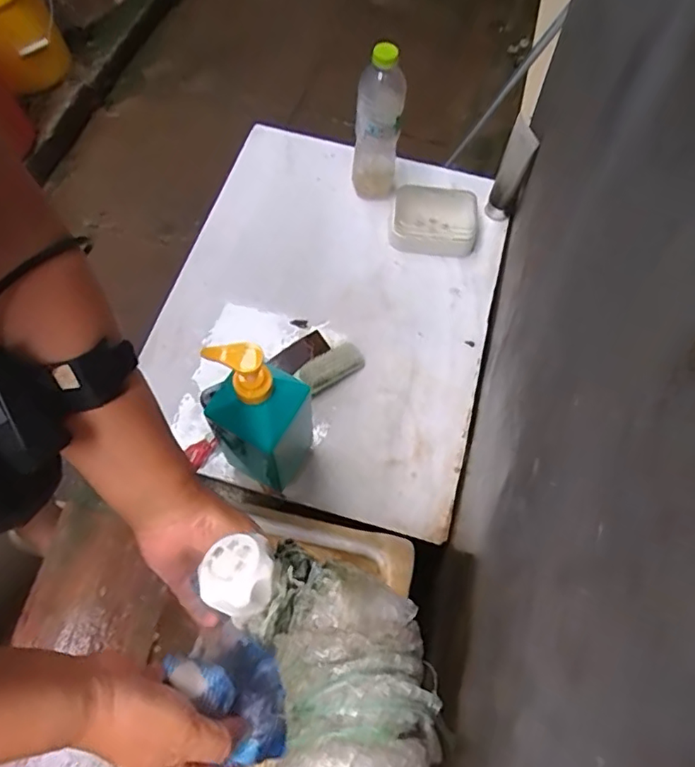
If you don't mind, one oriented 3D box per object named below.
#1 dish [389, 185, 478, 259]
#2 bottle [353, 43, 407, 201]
[{"bbox_3d":[0.132,-0.244,0.856,0.127,0.041,0.109,9,64,5],"label":"dish"},{"bbox_3d":[0.044,-0.365,0.811,0.066,0.226,0.072,0,64,1],"label":"bottle"}]

